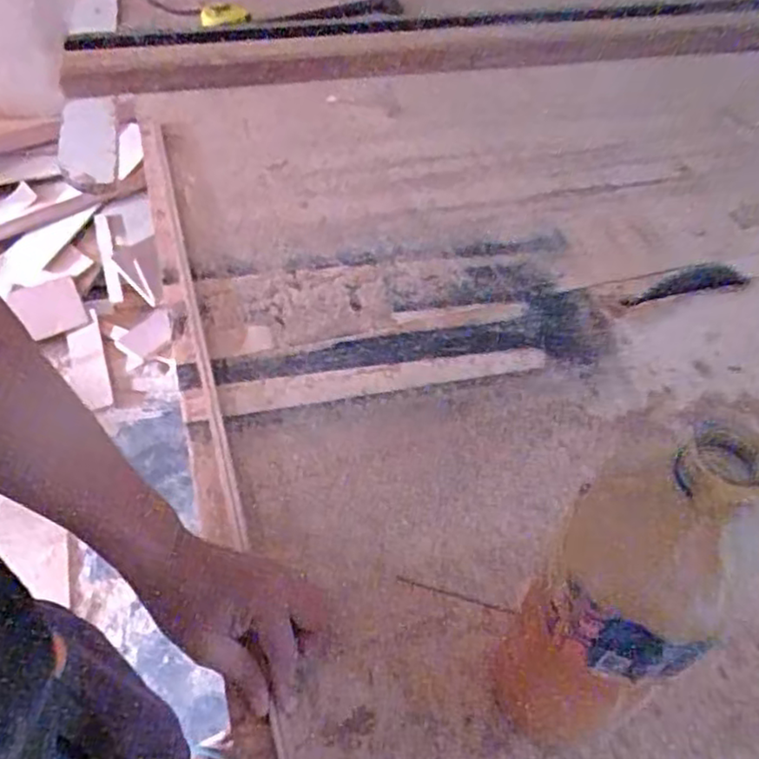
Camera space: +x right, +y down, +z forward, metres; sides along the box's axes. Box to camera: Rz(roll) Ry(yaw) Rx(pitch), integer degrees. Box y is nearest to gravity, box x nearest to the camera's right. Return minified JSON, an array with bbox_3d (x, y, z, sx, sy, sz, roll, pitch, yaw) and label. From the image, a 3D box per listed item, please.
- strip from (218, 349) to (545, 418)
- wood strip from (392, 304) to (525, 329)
[{"bbox_3d":[0.007,-0.003,0.657,0.319,0.007,0.036,-8,53,-7],"label":"strip"},{"bbox_3d":[0.086,-0.069,0.714,0.143,0.004,0.023,-5,52,-5],"label":"wood strip"}]

